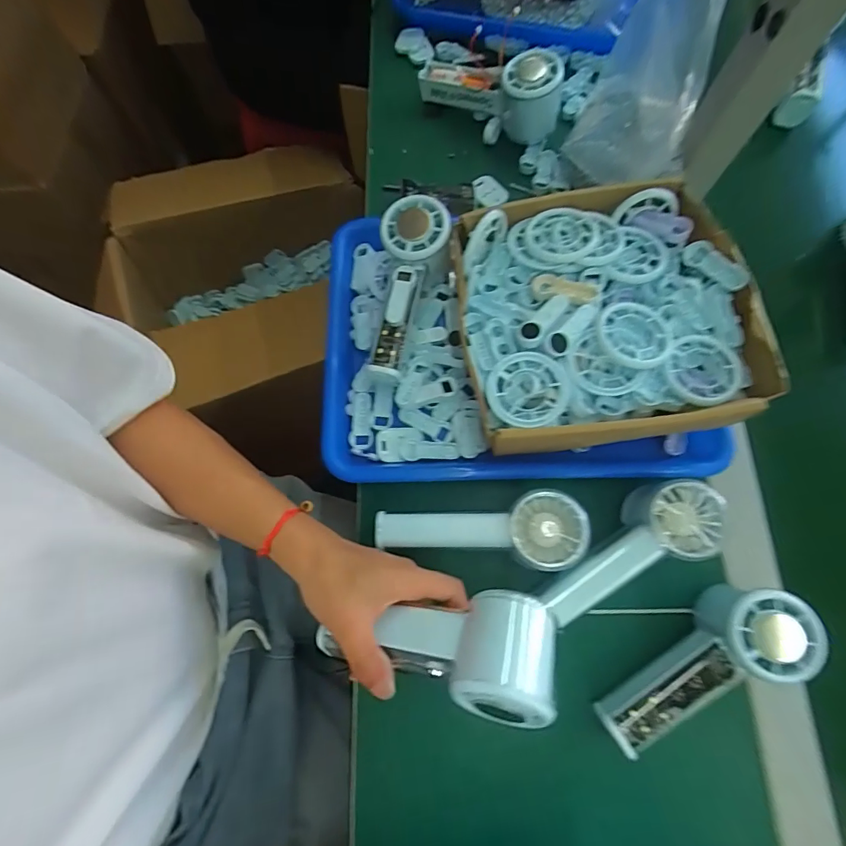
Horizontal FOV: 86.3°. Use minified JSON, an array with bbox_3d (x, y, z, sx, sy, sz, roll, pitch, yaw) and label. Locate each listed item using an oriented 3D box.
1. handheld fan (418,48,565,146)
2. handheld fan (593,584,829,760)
[{"bbox_3d":[0.068,-0.349,0.465,0.153,0.067,0.052,28,75,9],"label":"handheld fan"},{"bbox_3d":[0.189,0.166,0.316,0.150,0.056,0.060,-25,74,-7],"label":"handheld fan"}]

